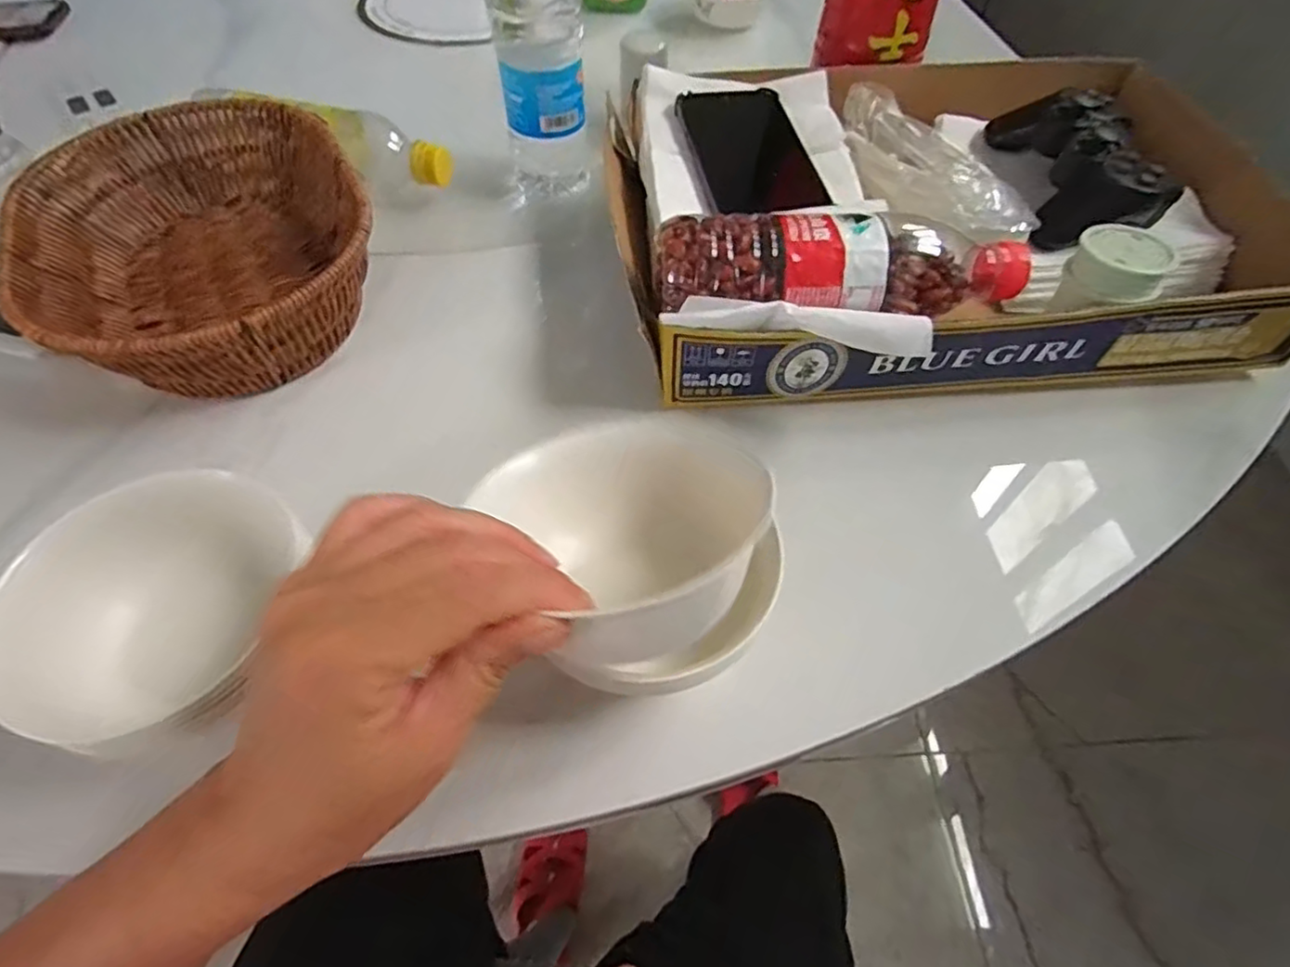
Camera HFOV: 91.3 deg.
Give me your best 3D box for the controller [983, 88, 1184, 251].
[{"bbox_3d":[0.311,-0.232,0.453,0.084,0.052,0.146,1,55,-1],"label":"controller"}]

